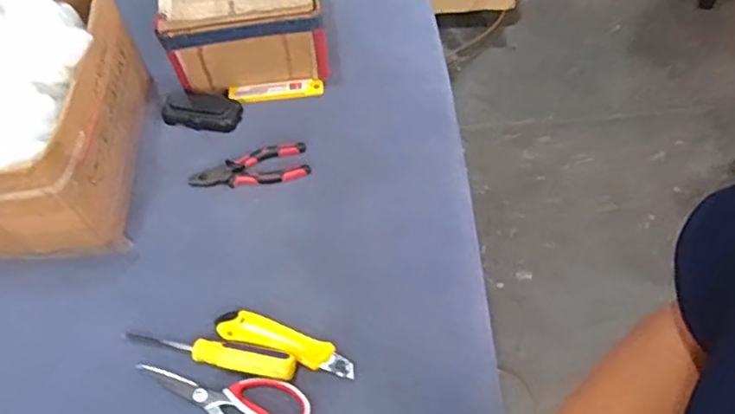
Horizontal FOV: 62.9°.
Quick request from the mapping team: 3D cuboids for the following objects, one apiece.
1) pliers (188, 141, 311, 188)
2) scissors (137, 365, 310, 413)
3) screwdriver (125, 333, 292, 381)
[{"bbox_3d":[-0.157,-0.050,0.800,0.154,0.011,0.057,-12,60,-5],"label":"pliers"},{"bbox_3d":[-0.161,0.211,0.645,0.187,0.006,0.099,24,66,8],"label":"scissors"},{"bbox_3d":[-0.178,0.161,0.671,0.199,0.020,0.029,8,60,7],"label":"screwdriver"}]

